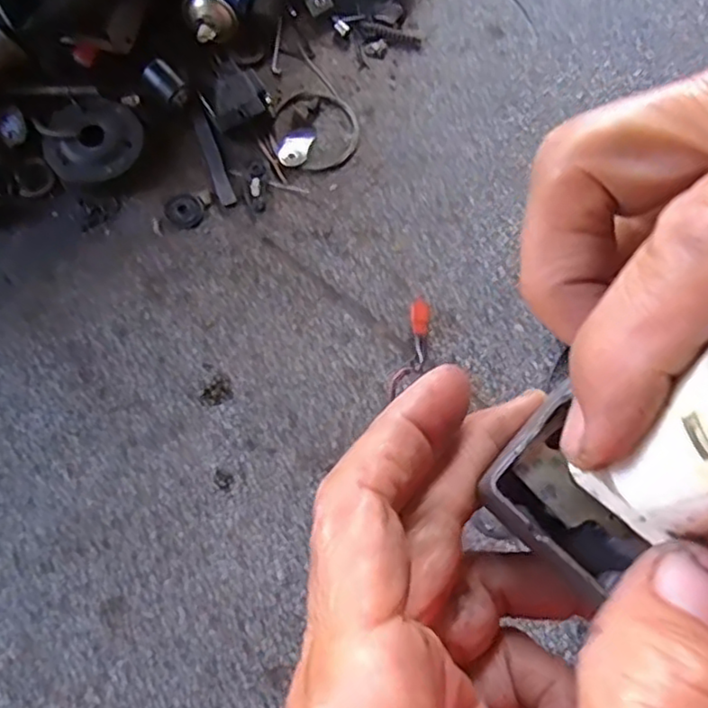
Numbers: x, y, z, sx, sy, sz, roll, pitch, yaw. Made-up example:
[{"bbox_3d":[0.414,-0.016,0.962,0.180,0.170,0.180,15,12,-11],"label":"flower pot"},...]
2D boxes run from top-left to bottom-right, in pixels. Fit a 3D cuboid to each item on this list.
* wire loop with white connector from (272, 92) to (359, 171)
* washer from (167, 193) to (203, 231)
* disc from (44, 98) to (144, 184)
[{"bbox_3d":[-0.040,-0.254,0.733,0.099,0.008,0.097,38,74,10],"label":"wire loop with white connector"},{"bbox_3d":[-0.182,-0.153,0.695,0.035,0.004,0.043,-40,77,-14],"label":"washer"},{"bbox_3d":[-0.276,-0.229,0.697,0.095,0.035,0.094,1,71,-2],"label":"disc"}]

